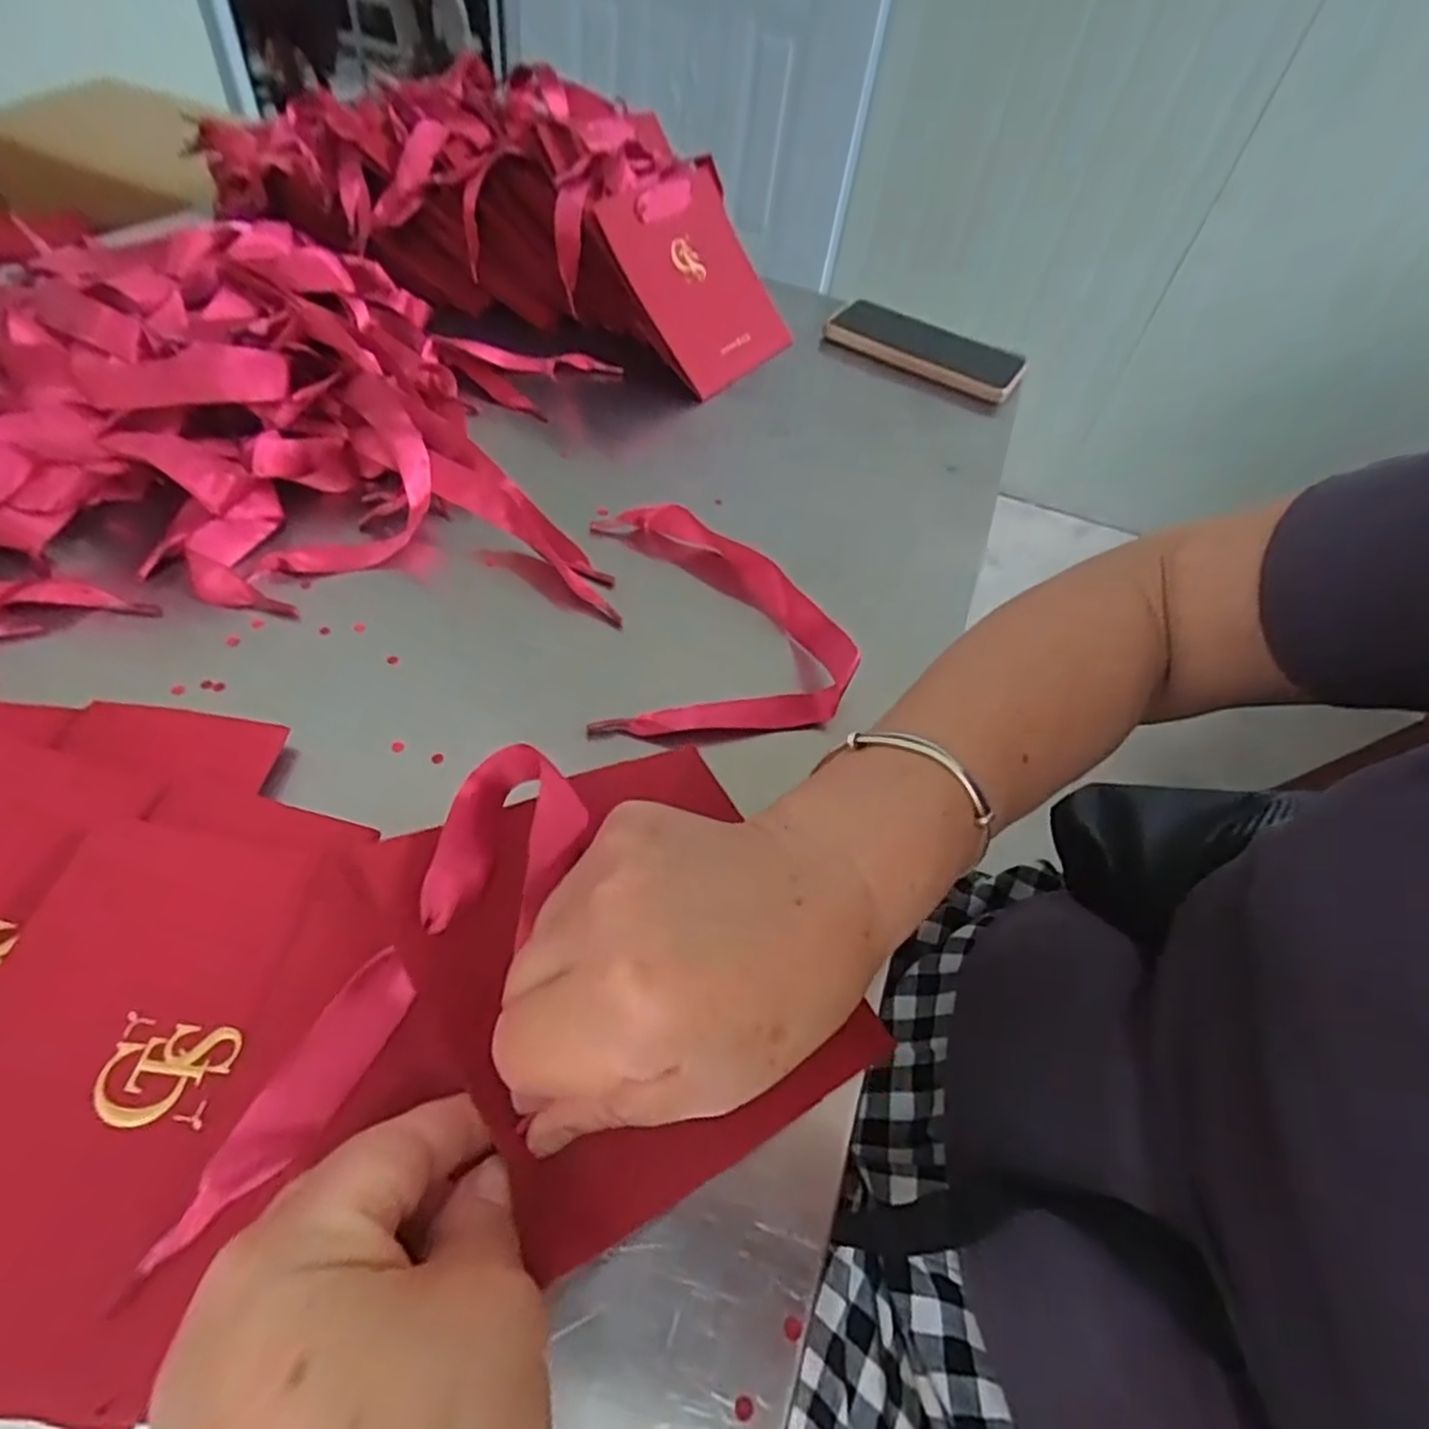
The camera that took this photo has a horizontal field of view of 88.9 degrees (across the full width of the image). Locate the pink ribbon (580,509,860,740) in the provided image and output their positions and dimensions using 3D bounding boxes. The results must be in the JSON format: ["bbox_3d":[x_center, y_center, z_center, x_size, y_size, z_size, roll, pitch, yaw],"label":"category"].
[{"bbox_3d":[0.002,-0.048,0.376,0.124,0.032,0.156,2,50,-7],"label":"pink ribbon"}]

